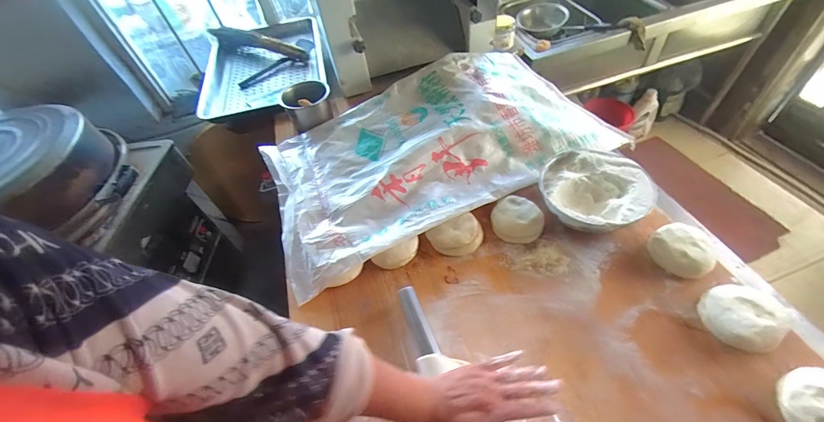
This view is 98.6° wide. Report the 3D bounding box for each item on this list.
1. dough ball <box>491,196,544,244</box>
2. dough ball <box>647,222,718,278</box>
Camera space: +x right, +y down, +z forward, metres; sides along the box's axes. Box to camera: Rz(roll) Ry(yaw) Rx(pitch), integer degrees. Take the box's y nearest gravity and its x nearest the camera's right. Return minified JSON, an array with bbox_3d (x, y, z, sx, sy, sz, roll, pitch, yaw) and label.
[{"bbox_3d":[0.210,0.015,0.709,0.094,0.029,0.099,-5,50,6],"label":"dough ball"},{"bbox_3d":[0.472,0.067,0.617,0.083,0.042,0.093,-33,53,-17],"label":"dough ball"}]

